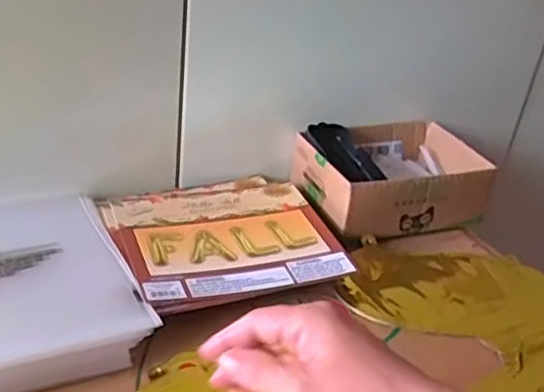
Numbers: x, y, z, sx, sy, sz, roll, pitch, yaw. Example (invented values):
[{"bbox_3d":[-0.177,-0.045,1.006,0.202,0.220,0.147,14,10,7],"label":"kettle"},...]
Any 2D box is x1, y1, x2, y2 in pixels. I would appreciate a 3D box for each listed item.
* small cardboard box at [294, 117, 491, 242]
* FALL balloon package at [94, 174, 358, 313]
[{"bbox_3d":[0.128,-0.024,0.731,0.186,0.071,0.142,-6,34,-21],"label":"small cardboard box"},{"bbox_3d":[-0.047,0.037,0.618,0.192,0.023,0.183,-8,35,-25],"label":"FALL balloon package"}]

